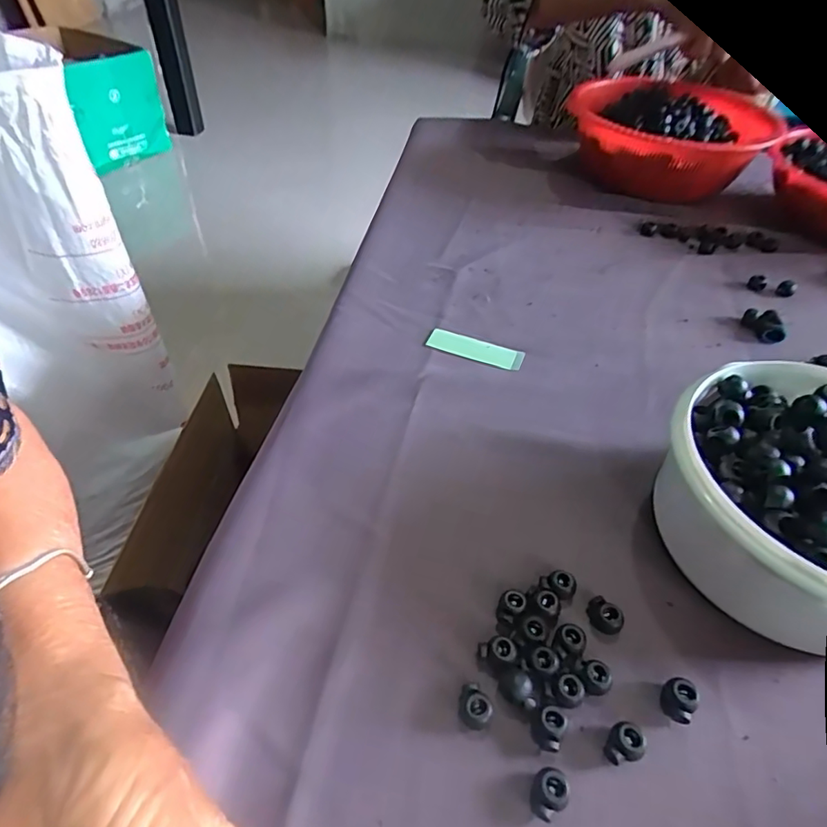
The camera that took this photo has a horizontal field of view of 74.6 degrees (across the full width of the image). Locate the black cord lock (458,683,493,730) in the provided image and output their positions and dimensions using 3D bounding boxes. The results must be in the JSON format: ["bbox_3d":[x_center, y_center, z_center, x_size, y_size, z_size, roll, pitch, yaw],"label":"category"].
[{"bbox_3d":[0.028,0.140,0.258,0.014,0.012,0.018,-18,49,-18],"label":"black cord lock"}]

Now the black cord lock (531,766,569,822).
[{"bbox_3d":[0.058,0.164,0.235,0.019,0.011,0.015,-27,53,-25],"label":"black cord lock"}]

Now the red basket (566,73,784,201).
[{"bbox_3d":[0.296,-0.330,0.669,0.196,0.100,0.214,8,46,6],"label":"red basket"}]

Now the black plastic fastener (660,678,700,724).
[{"bbox_3d":[0.128,0.138,0.261,0.014,0.014,0.015,30,52,24],"label":"black plastic fastener"}]

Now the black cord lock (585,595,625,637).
[{"bbox_3d":[0.102,0.108,0.290,0.011,0.014,0.019,-31,54,-27],"label":"black cord lock"}]

